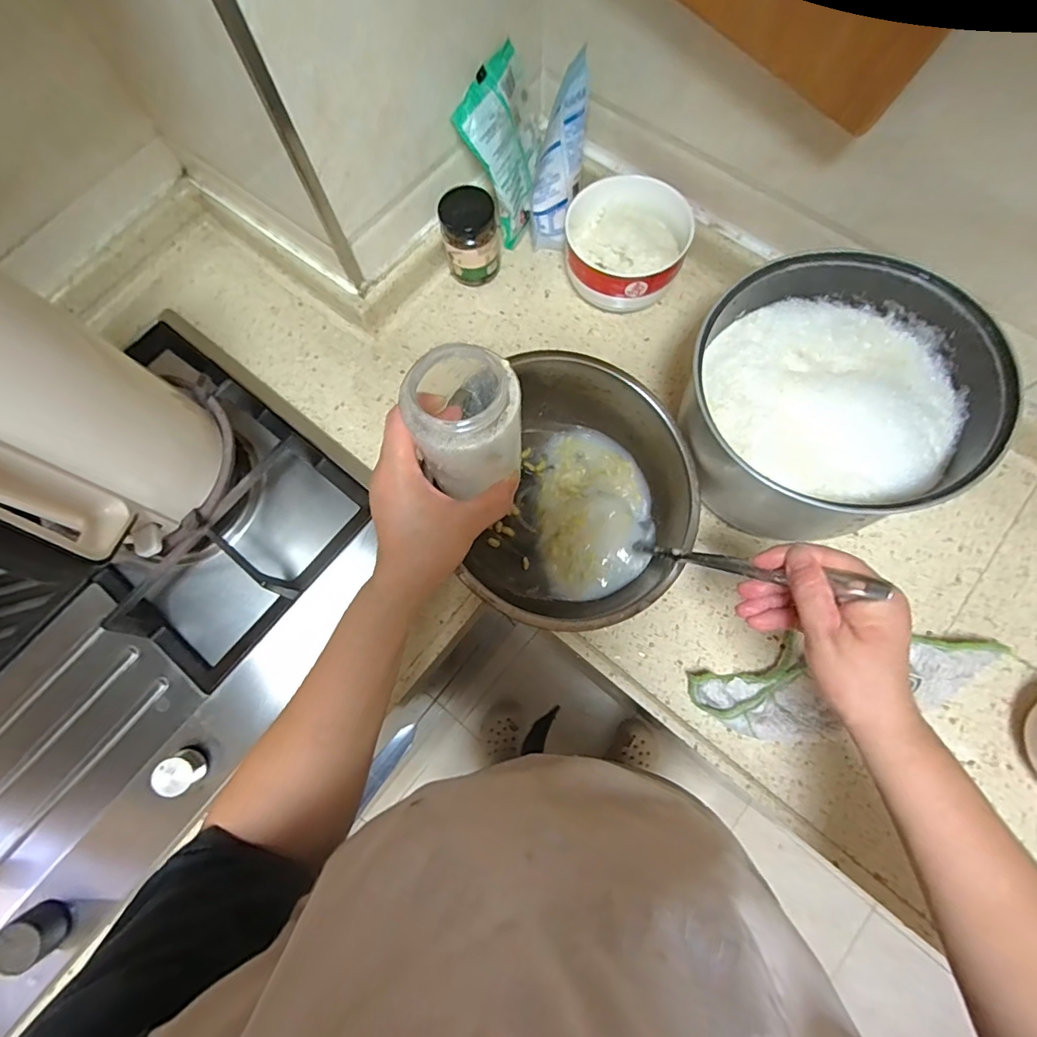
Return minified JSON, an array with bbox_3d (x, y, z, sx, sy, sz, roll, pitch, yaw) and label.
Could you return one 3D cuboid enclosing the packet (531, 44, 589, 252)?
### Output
[{"bbox_3d":[0.045,-0.376,0.557,0.035,0.178,0.062,25,52,10],"label":"packet"}]

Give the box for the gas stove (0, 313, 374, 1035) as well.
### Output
[{"bbox_3d":[-0.519,0.200,0.453,0.426,0.074,0.854,37,77,13],"label":"gas stove"}]

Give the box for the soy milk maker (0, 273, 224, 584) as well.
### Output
[{"bbox_3d":[-0.331,-0.068,0.375,0.185,0.227,0.135,42,78,14],"label":"soy milk maker"}]

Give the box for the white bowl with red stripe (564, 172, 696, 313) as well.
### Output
[{"bbox_3d":[0.115,-0.289,0.572,0.134,0.083,0.129,22,74,9],"label":"white bowl with red stripe"}]

